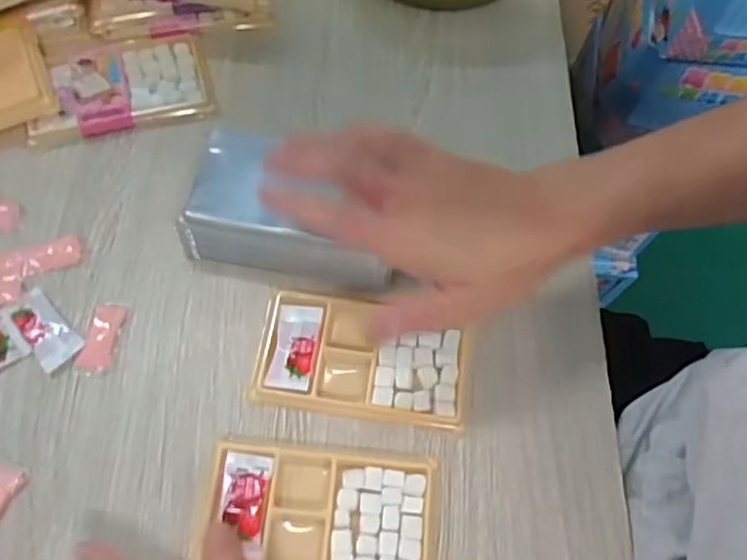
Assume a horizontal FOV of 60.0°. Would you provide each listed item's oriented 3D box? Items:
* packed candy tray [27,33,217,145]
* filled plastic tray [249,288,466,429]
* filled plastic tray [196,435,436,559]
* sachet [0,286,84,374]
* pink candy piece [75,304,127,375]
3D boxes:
[{"bbox_3d":[-0.189,-0.146,0.481,0.127,0.017,0.077,-13,68,-11],"label":"packed candy tray"},{"bbox_3d":[-0.007,0.049,0.414,0.129,0.013,0.075,8,65,1],"label":"filled plastic tray"},{"bbox_3d":[-0.031,0.135,0.376,0.131,0.017,0.074,7,65,0],"label":"filled plastic tray"},{"bbox_3d":[-0.209,0.030,0.408,0.026,0.006,0.053,-40,75,-19],"label":"sachet"},{"bbox_3d":[-0.173,0.036,0.411,0.020,0.004,0.047,11,66,0],"label":"pink candy piece"}]

